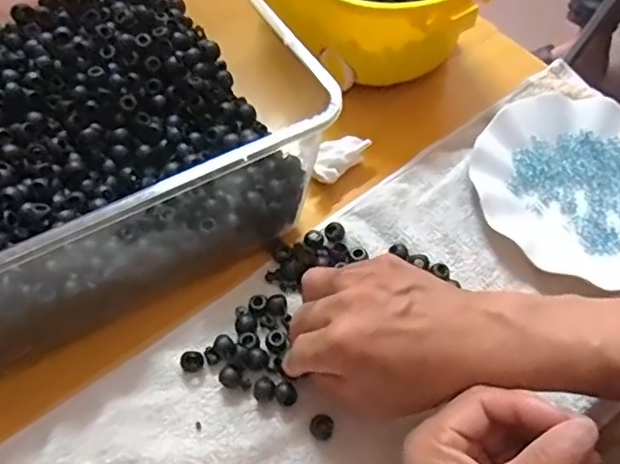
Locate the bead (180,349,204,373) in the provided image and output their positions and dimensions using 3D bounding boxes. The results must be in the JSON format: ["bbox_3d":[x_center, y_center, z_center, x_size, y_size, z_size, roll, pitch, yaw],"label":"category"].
[{"bbox_3d":[-0.080,0.089,0.399,0.015,0.012,0.013,-20,59,-13],"label":"bead"}]

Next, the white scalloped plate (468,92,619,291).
[{"bbox_3d":[0.229,-0.039,0.471,0.179,0.026,0.181,0,56,0],"label":"white scalloped plate"}]

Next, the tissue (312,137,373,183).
[{"bbox_3d":[0.024,-0.063,0.481,0.025,0.021,0.054,40,65,23],"label":"tissue"}]

